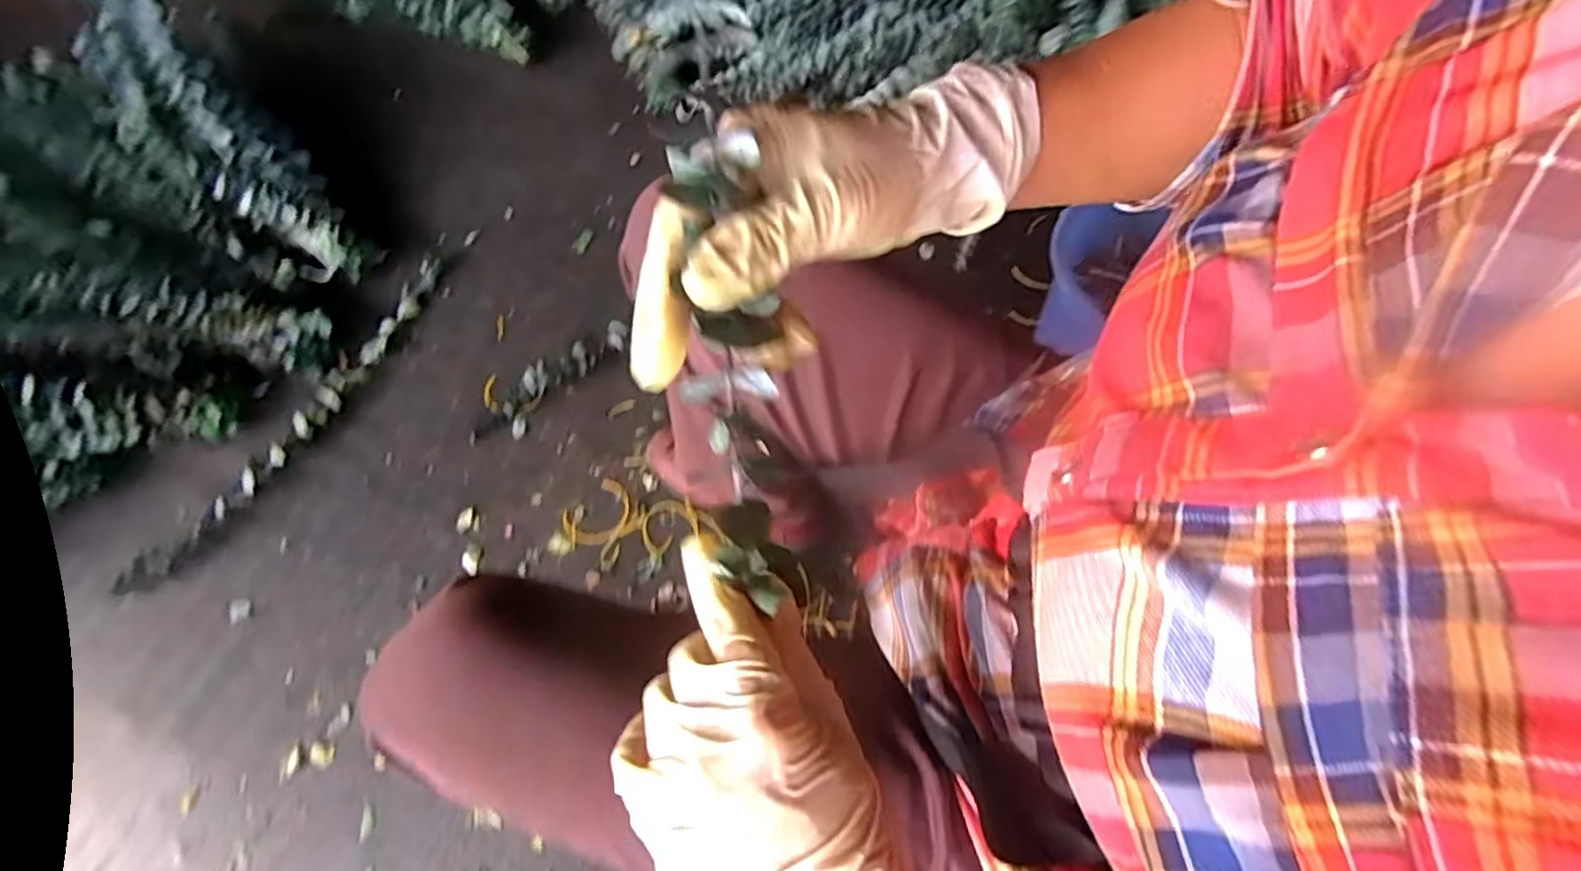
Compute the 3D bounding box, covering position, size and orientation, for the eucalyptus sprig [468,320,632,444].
[{"bbox_3d":[-0.302,-0.070,0.855,0.223,0.025,0.056,-42,75,-14],"label":"eucalyptus sprig"}]

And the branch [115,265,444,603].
[{"bbox_3d":[-0.605,-0.026,0.838,0.065,0.027,0.507,32,73,11],"label":"branch"}]

